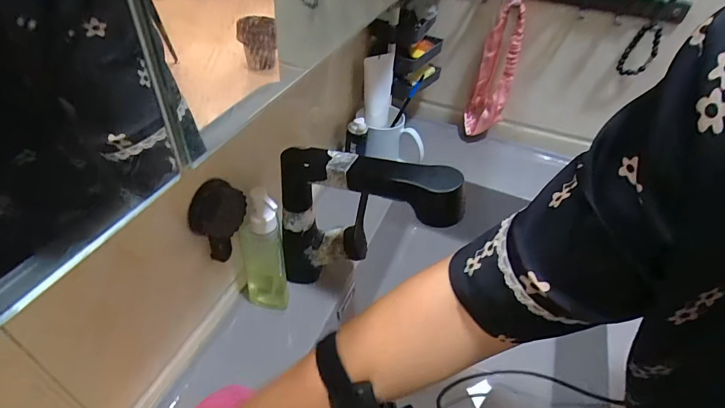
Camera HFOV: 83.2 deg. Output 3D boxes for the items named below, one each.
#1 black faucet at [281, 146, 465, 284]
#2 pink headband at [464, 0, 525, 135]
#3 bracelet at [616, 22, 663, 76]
[{"bbox_3d":[0.000,0.025,0.453,0.193,0.206,0.057,18,44,14],"label":"black faucet"},{"bbox_3d":[0.228,-0.225,0.699,0.059,0.231,0.035,3,42,-3],"label":"pink headband"},{"bbox_3d":[0.435,-0.239,0.638,0.044,0.082,0.012,13,43,9],"label":"bracelet"}]

